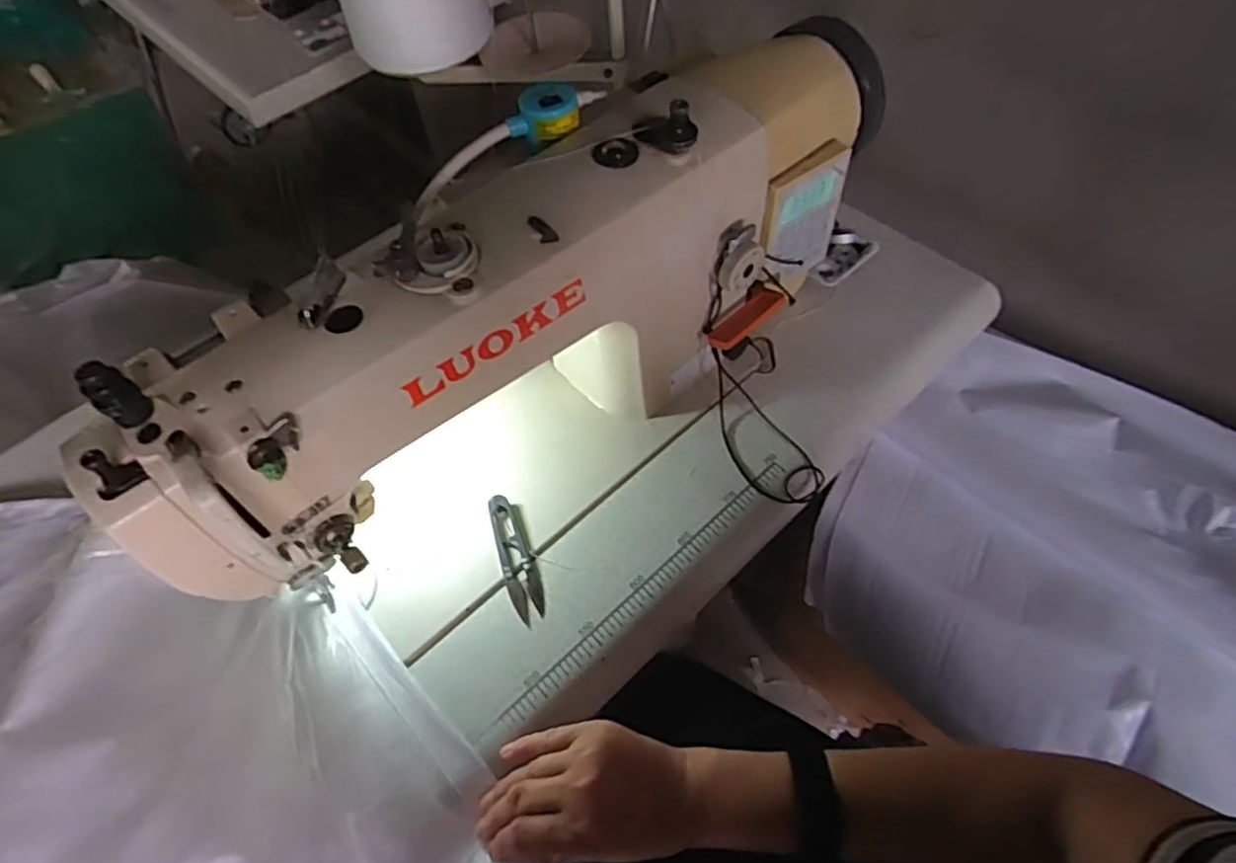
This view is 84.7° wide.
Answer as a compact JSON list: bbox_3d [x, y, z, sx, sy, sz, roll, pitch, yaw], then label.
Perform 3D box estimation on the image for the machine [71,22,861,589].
[{"bbox_3d":[-0.042,-0.096,0.504,0.575,0.237,0.166,-37,62,-19],"label":"machine"}]

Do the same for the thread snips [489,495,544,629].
[{"bbox_3d":[-0.079,0.095,0.519,0.024,0.008,0.103,-20,58,-9],"label":"thread snips"}]

